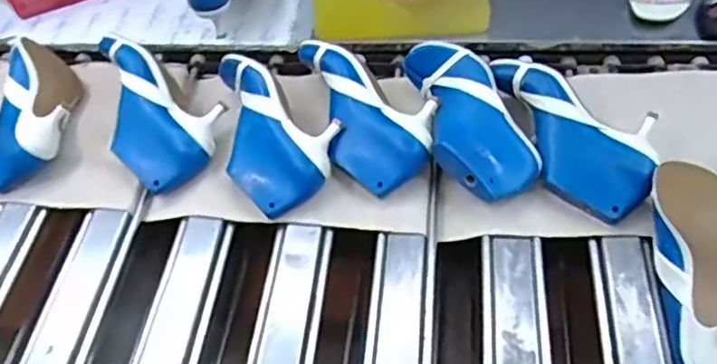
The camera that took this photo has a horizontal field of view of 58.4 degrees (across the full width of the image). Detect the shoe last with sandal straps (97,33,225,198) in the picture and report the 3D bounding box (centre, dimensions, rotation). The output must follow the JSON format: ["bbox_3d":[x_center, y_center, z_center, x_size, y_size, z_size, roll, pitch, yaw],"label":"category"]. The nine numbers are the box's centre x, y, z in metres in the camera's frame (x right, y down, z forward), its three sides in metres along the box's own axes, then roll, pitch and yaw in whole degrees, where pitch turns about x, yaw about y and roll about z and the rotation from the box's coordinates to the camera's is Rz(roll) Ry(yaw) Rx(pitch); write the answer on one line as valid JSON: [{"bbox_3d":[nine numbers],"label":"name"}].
[{"bbox_3d":[-0.289,-0.106,0.900,0.149,0.089,0.225,-33,57,-20],"label":"shoe last with sandal straps"}]

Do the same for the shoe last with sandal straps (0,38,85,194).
[{"bbox_3d":[-0.468,-0.108,0.922,0.118,0.072,0.235,-12,52,-6],"label":"shoe last with sandal straps"}]

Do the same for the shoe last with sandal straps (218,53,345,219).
[{"bbox_3d":[-0.118,-0.078,0.872,0.149,0.073,0.238,-22,66,-13],"label":"shoe last with sandal straps"}]

